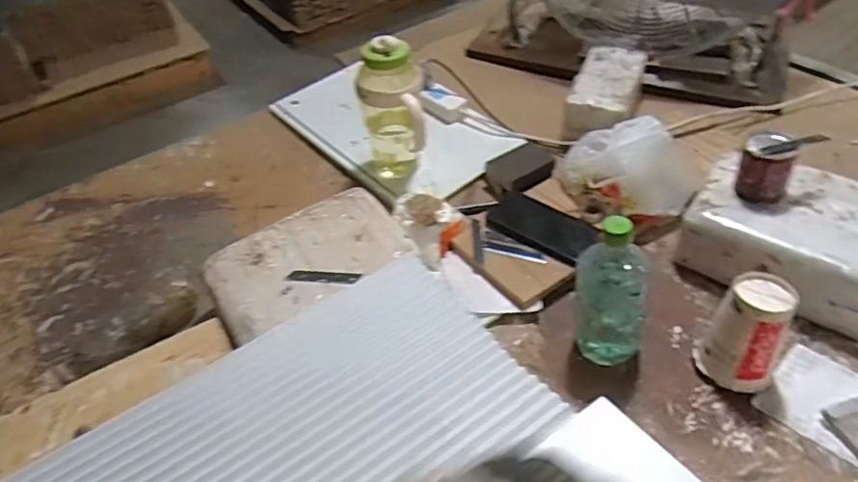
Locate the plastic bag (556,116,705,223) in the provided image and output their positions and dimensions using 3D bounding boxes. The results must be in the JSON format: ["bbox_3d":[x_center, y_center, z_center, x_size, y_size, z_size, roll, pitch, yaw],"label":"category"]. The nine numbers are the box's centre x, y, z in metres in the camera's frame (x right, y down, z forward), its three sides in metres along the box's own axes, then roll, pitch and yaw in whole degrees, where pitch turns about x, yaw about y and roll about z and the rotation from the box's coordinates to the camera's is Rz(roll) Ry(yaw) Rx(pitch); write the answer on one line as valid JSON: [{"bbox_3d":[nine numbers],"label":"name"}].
[{"bbox_3d":[0.300,-0.123,0.890,0.166,0.115,0.152,-8,44,0],"label":"plastic bag"}]

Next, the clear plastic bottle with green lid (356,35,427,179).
[{"bbox_3d":[-0.055,-0.195,0.931,0.100,0.233,0.102,-8,44,0],"label":"clear plastic bottle with green lid"}]

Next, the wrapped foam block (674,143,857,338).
[{"bbox_3d":[0.500,-0.011,0.777,0.273,0.106,0.201,26,53,30],"label":"wrapped foam block"}]

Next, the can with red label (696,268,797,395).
[{"bbox_3d":[0.365,0.102,0.661,0.076,0.123,0.086,27,54,30],"label":"can with red label"}]

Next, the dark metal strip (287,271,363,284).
[{"bbox_3d":[-0.136,0.047,0.755,0.095,0.004,0.019,1,45,9],"label":"dark metal strip"}]

